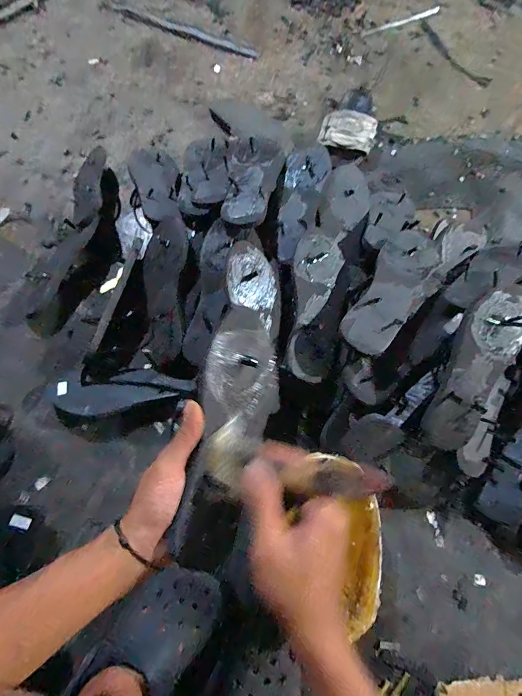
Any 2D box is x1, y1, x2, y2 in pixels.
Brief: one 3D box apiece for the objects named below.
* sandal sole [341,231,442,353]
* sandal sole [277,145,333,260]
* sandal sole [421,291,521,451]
[{"bbox_3d":[0.188,-0.089,0.511,0.078,0.029,0.222,32,74,11],"label":"sandal sole"},{"bbox_3d":[0.064,-0.259,0.604,0.070,0.026,0.224,17,71,7],"label":"sandal sole"},{"bbox_3d":[0.280,0.031,0.464,0.082,0.033,0.212,25,92,7],"label":"sandal sole"}]

